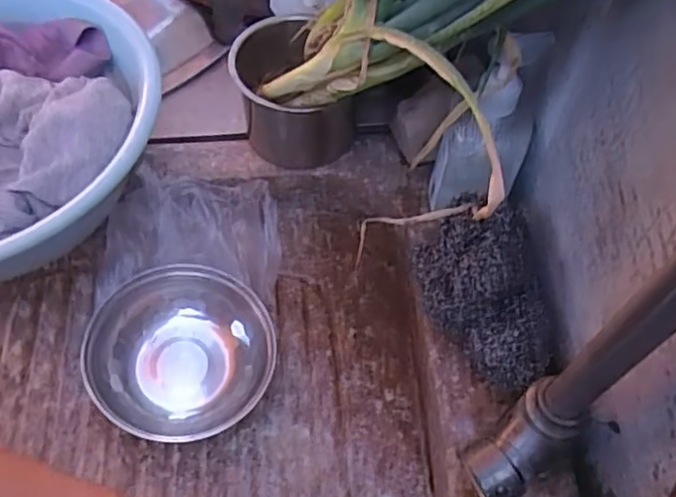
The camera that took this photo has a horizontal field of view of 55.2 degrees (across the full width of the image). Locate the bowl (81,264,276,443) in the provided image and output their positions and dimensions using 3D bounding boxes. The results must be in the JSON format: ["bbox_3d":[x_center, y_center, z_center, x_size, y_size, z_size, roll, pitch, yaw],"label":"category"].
[{"bbox_3d":[-0.120,0.086,0.507,0.137,0.057,0.127,1,59,-1],"label":"bowl"}]

